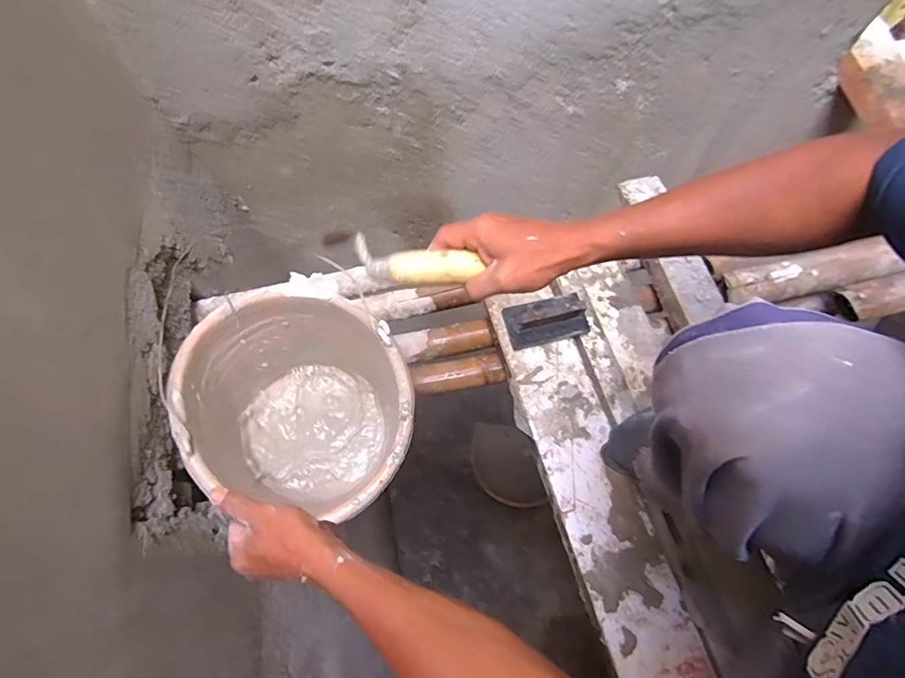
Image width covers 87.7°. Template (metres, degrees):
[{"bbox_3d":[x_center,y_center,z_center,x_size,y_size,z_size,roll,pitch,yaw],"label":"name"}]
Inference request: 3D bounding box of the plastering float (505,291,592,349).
[{"bbox_3d":[0.140,-0.031,0.699,0.116,0.040,0.069,-15,68,-4],"label":"plastering float"}]

